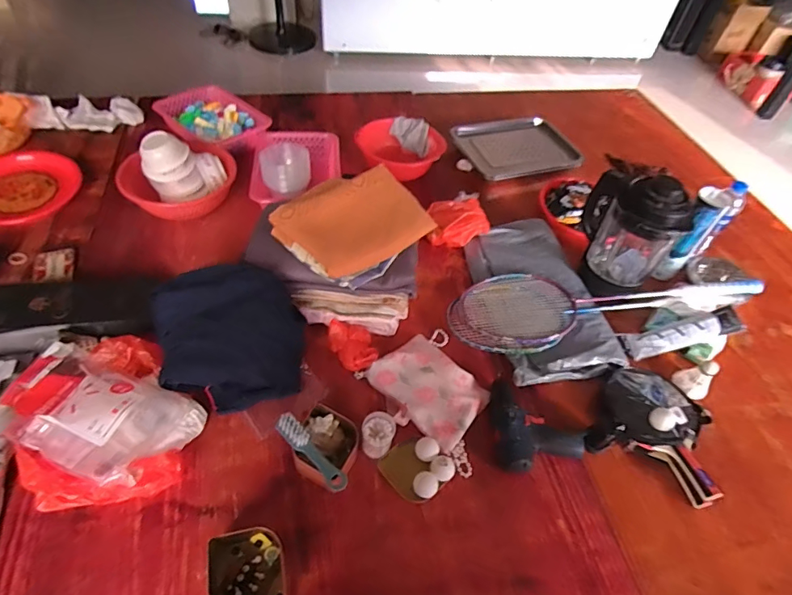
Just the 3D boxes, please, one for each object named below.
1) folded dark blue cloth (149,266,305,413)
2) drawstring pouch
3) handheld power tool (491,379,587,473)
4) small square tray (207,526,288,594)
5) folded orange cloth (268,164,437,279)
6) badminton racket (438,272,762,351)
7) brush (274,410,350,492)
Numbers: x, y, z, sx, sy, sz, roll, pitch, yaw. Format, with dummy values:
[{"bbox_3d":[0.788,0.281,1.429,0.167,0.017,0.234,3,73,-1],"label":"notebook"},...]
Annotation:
[{"bbox_3d":[-0.282,0.069,0.810,0.238,0.038,0.242,-6,94,-22],"label":"folded dark blue cloth"},{"bbox_3d":[0.063,0.165,0.866,0.205,0.034,0.162,36,59,20],"label":"drawstring pouch"},{"bbox_3d":[0.251,0.230,0.821,0.158,0.050,0.163,7,54,0],"label":"handheld power tool"},{"bbox_3d":[-0.210,0.387,0.651,0.099,0.030,0.104,-9,56,-12],"label":"small square tray"},{"bbox_3d":[-0.094,-0.164,0.916,0.262,0.051,0.248,39,57,24],"label":"folded orange cloth"},{"bbox_3d":[0.433,-0.009,1.012,0.652,0.030,0.196,-12,48,-10],"label":"badminton racket"},{"bbox_3d":[-0.131,0.239,0.718,0.145,0.020,0.032,38,56,23],"label":"brush"}]

